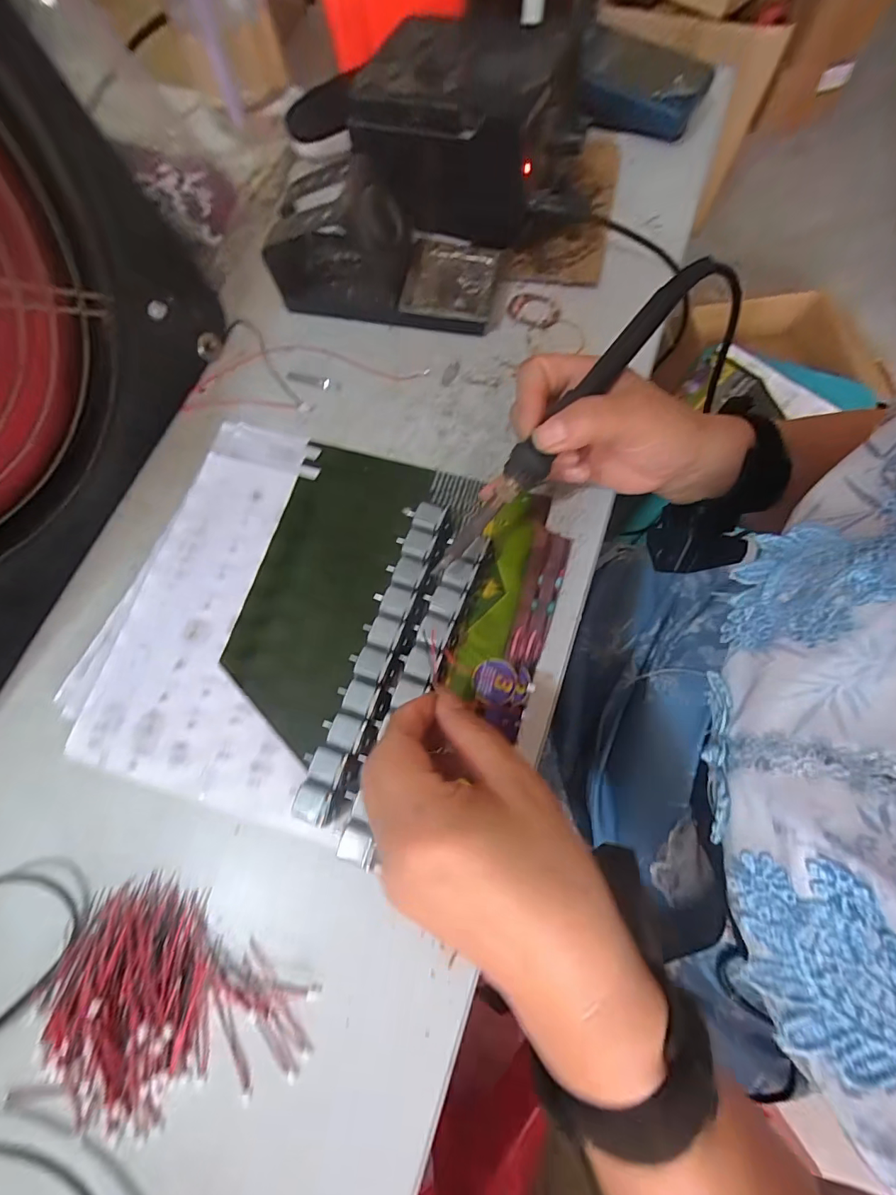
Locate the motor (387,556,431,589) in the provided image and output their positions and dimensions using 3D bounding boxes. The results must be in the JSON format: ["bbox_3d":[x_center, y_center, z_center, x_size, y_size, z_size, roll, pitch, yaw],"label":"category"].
[{"bbox_3d":[-0.024,-0.015,0.293,0.028,0.011,0.018,18,73,7],"label":"motor"}]

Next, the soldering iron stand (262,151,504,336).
[{"bbox_3d":[-0.045,-0.259,0.352,0.161,0.073,0.073,12,73,6],"label":"soldering iron stand"}]

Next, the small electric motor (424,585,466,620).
[{"bbox_3d":[-0.003,0.003,0.290,0.023,0.013,0.018,24,74,9],"label":"small electric motor"}]

